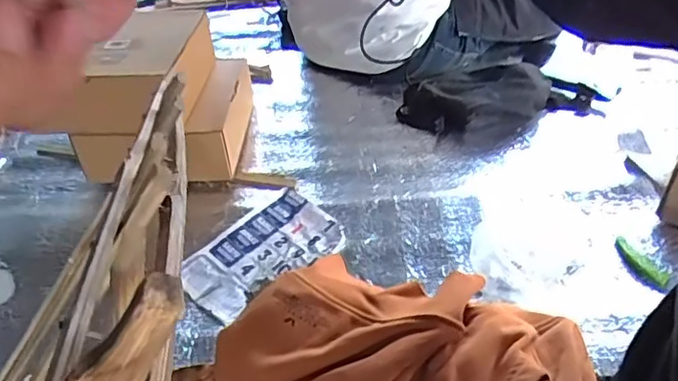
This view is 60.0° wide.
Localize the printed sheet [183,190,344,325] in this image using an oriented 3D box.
[{"bbox_3d":[-0.116,0.089,0.878,0.236,0.012,0.146,-30,51,-26],"label":"printed sheet"}]

